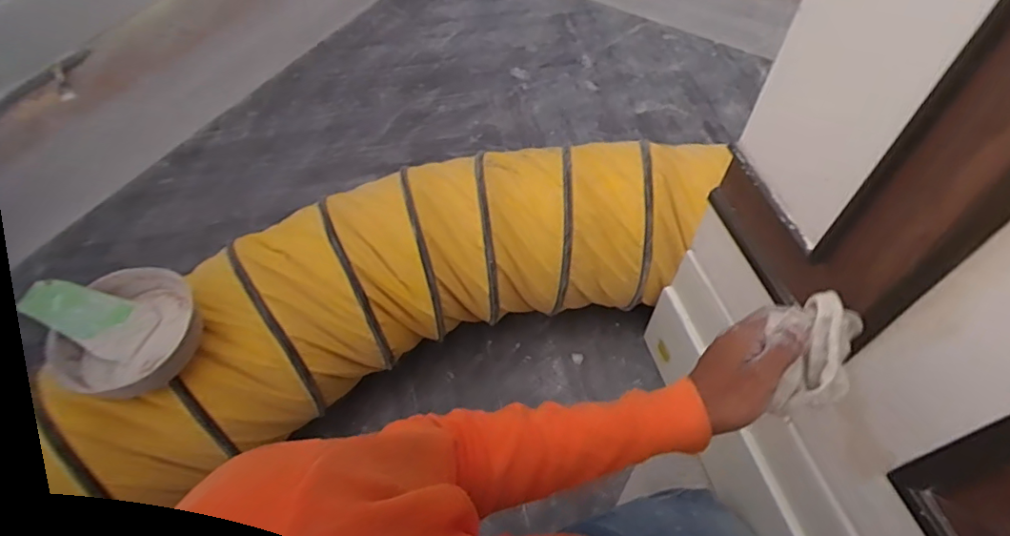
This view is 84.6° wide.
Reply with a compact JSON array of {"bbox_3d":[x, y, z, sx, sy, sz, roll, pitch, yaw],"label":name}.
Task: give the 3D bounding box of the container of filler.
[{"bbox_3d":[-0.480,0.085,0.730,0.173,0.070,0.178,-1,56,1],"label":"container of filler"}]

